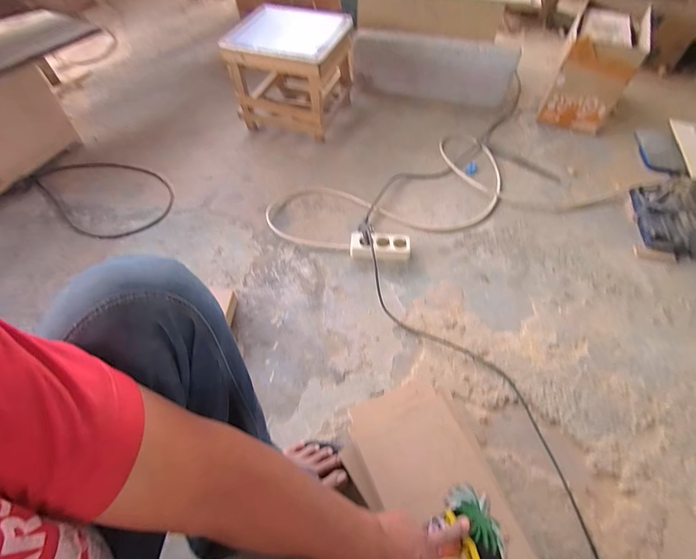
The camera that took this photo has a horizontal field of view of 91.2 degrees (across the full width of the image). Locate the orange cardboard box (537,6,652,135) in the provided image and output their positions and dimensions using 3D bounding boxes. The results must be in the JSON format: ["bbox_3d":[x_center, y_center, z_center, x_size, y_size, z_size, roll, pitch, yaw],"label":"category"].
[{"bbox_3d":[0.846,-0.721,1.183,0.210,0.279,0.307,22,60,15],"label":"orange cardboard box"}]

